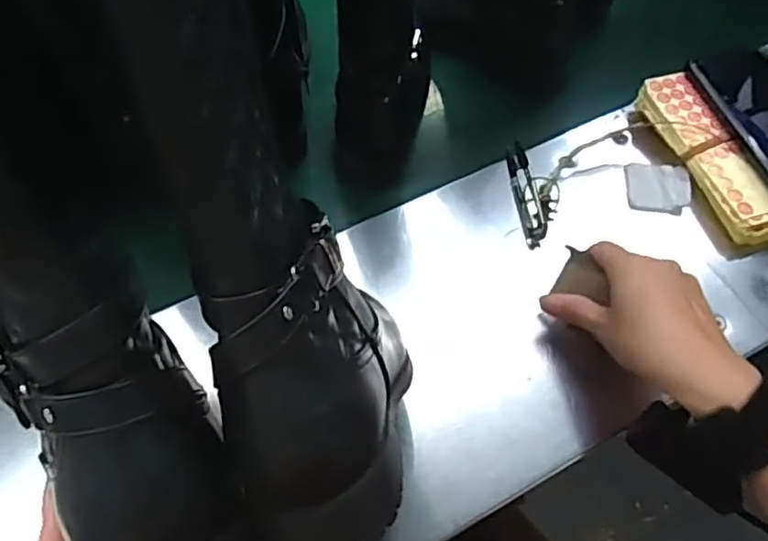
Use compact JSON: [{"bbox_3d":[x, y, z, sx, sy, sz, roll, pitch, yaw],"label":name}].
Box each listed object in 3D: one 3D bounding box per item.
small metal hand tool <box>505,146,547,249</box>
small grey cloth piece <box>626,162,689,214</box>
[{"bbox_3d":[0.120,-0.065,0.542,0.018,0.024,0.094,-2,60,-2],"label":"small metal hand tool"},{"bbox_3d":[0.233,-0.071,0.548,0.048,0.013,0.052,5,60,2],"label":"small grey cloth piece"}]

